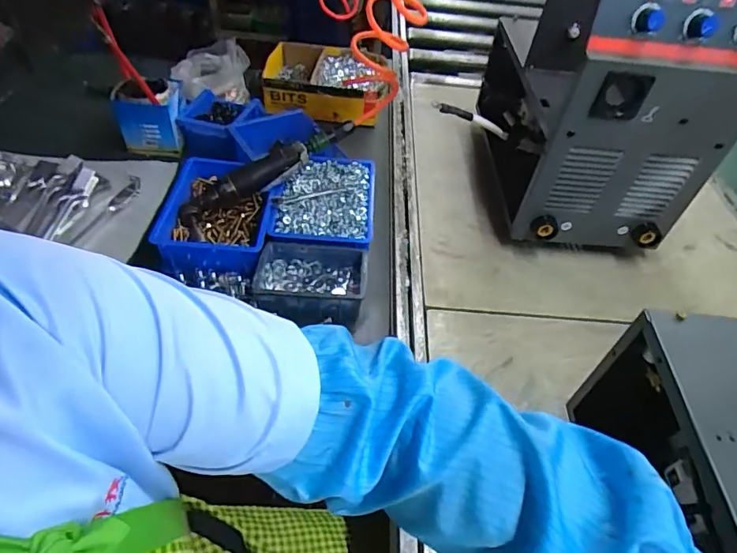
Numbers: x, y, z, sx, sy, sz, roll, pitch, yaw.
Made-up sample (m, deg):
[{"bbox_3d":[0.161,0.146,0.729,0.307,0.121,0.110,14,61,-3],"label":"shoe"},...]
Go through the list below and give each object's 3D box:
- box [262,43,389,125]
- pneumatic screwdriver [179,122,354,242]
[{"bbox_3d":[-0.096,-0.410,1.002,0.266,0.089,0.180,10,47,3],"label":"box"},{"bbox_3d":[-0.150,-0.162,0.716,0.290,0.049,0.063,-32,55,-4],"label":"pneumatic screwdriver"}]

